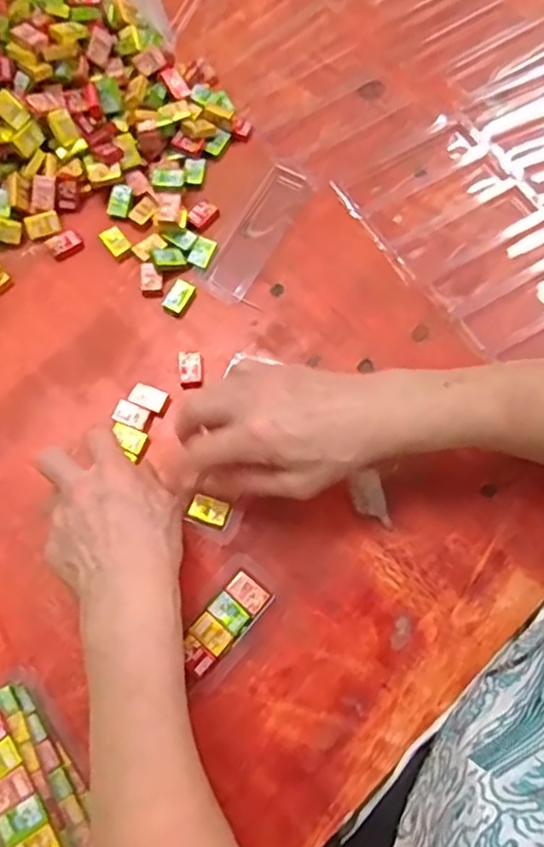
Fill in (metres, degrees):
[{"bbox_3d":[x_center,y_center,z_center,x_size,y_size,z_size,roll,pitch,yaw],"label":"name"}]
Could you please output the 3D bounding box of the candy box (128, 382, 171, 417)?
[{"bbox_3d":[-0.090,-0.018,0.456,0.028,0.010,0.018,22,73,7],"label":"candy box"}]

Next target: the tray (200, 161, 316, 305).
[{"bbox_3d":[-0.012,-0.155,0.501,0.038,0.012,0.129,30,75,10],"label":"tray"}]

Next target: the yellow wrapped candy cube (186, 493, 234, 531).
[{"bbox_3d":[-0.043,0.061,0.426,0.029,0.006,0.021,16,73,6],"label":"yellow wrapped candy cube"}]

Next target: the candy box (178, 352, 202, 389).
[{"bbox_3d":[-0.061,-0.041,0.462,0.018,0.009,0.030,-7,72,-2],"label":"candy box"}]

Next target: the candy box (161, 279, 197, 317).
[{"bbox_3d":[-0.073,-0.098,0.480,0.017,0.005,0.029,28,74,9],"label":"candy box"}]

